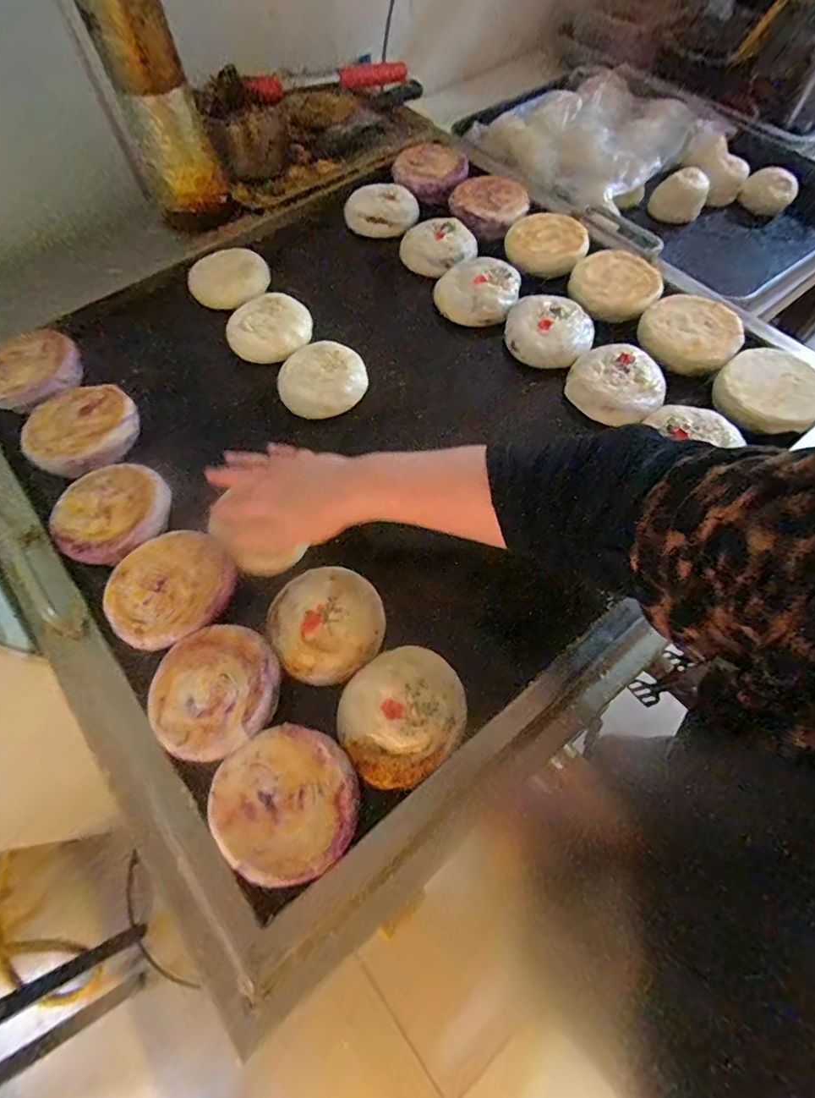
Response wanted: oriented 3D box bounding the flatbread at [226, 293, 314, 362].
[{"bbox_3d":[-0.164,-0.267,0.585,0.091,0.028,0.091,-1,64,1],"label":"flatbread"}]

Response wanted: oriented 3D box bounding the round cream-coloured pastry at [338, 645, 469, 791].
[{"bbox_3d":[-0.003,0.128,0.385,0.101,0.014,0.092,-1,64,1],"label":"round cream-coloured pastry"}]

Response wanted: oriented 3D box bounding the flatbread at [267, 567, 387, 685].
[{"bbox_3d":[-0.068,0.062,0.418,0.096,0.021,0.096,-1,64,1],"label":"flatbread"}]

